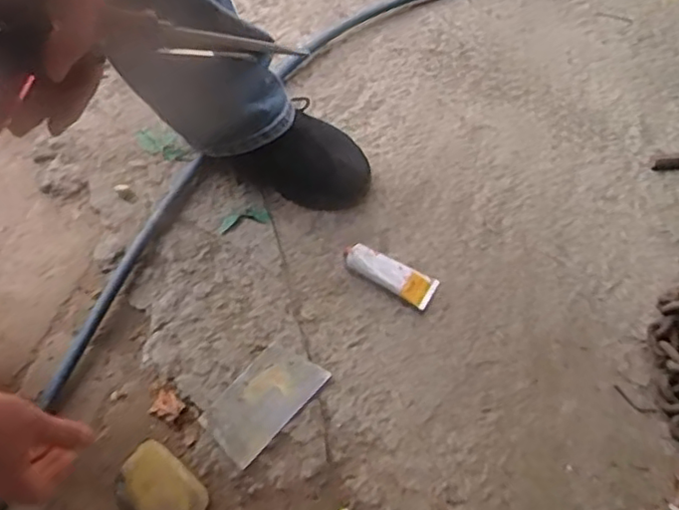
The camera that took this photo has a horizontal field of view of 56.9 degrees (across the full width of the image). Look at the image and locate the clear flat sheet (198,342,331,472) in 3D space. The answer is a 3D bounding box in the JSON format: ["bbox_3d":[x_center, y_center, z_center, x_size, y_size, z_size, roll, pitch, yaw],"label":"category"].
[{"bbox_3d":[-0.081,0.151,0.656,0.076,0.010,0.124,39,76,23],"label":"clear flat sheet"}]

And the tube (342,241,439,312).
[{"bbox_3d":[0.055,0.022,0.699,0.104,0.021,0.037,25,68,18],"label":"tube"}]

